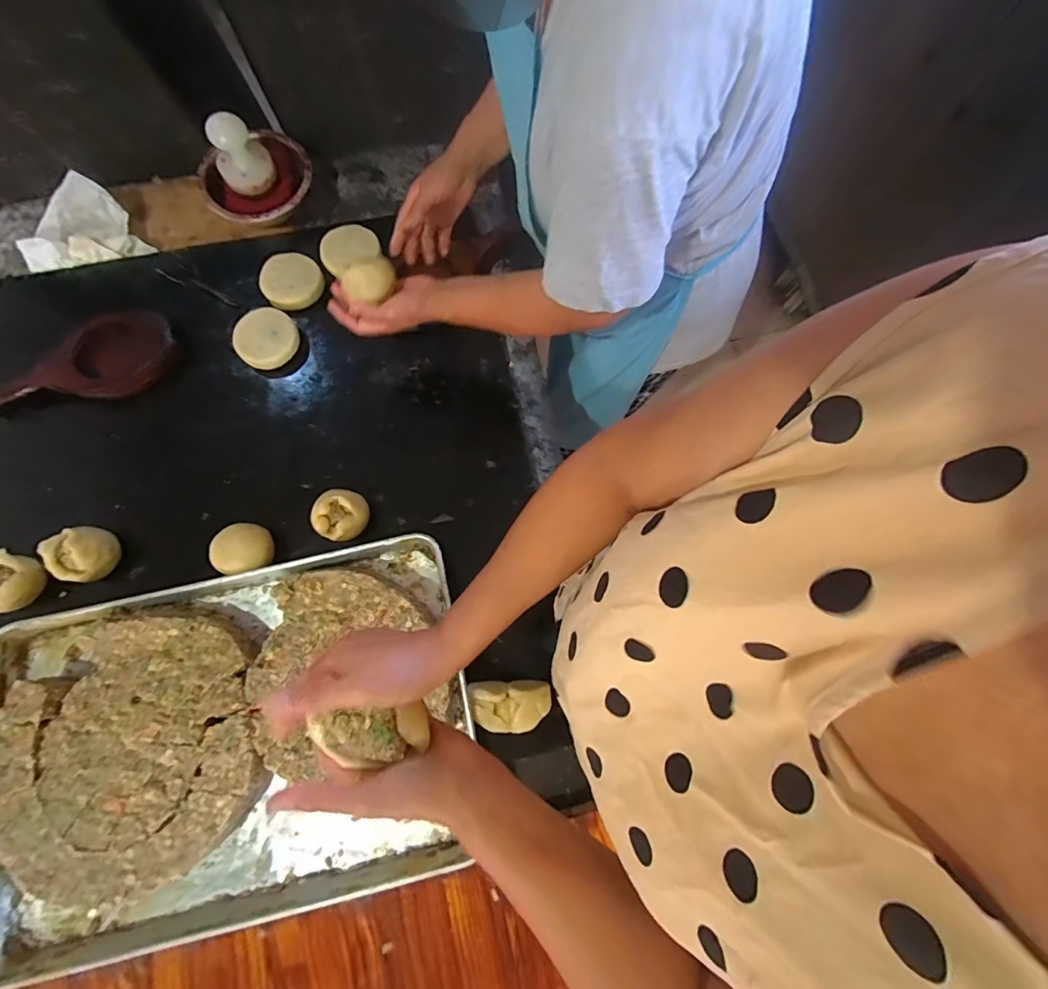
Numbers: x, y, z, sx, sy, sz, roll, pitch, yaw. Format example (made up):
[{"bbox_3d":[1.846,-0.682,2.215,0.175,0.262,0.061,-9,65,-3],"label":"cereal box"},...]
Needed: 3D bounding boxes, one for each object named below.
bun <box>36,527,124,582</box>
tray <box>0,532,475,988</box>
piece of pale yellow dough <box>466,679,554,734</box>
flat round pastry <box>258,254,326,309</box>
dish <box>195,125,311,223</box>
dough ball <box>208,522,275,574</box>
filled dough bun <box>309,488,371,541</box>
[{"bbox_3d":[-0.617,0.084,0.627,0.060,0.070,0.073,7,76,0],"label":"bun"},{"bbox_3d":[-0.379,0.305,0.560,0.580,0.049,0.401,-11,77,-4],"label":"tray"},{"bbox_3d":[-0.018,0.277,0.585,0.103,0.033,0.056,3,76,-1],"label":"piece of pale yellow dough"},{"bbox_3d":[-0.381,-0.351,0.728,0.095,0.018,0.083,-35,99,-11],"label":"flat round pastry"},{"bbox_3d":[-0.458,-0.539,0.780,0.181,0.064,0.170,0,76,-1],"label":"dish"},{"bbox_3d":[-0.397,0.077,0.633,0.075,0.047,0.070,0,76,-1],"label":"dough ball"},{"bbox_3d":[-0.261,0.030,0.641,0.070,0.042,0.072,0,76,-1],"label":"filled dough bun"}]

